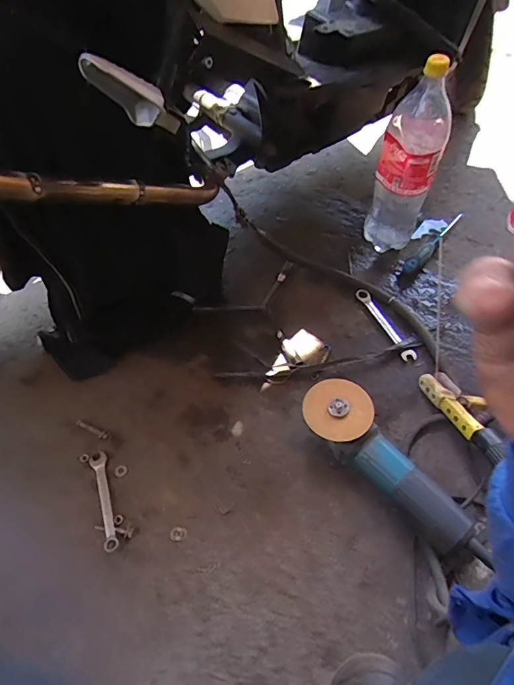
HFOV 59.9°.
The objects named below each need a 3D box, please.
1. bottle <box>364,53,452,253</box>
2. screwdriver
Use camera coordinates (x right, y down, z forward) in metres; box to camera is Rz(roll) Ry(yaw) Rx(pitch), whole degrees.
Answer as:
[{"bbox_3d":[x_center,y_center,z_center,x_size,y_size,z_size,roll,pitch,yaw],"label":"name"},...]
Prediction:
[{"bbox_3d":[0.257,-0.297,0.770,0.099,0.333,0.086,17,59,9],"label":"bottle"},{"bbox_3d":[0.353,-0.201,0.898,0.028,0.033,0.206,36,64,19],"label":"screwdriver"}]

